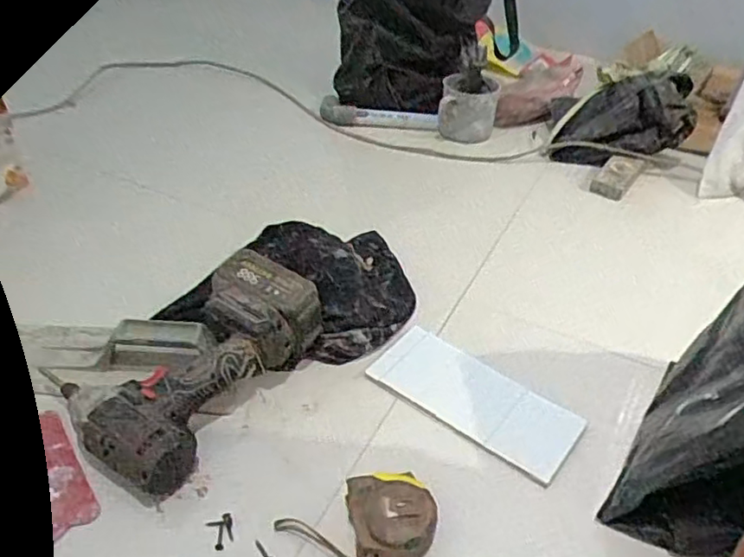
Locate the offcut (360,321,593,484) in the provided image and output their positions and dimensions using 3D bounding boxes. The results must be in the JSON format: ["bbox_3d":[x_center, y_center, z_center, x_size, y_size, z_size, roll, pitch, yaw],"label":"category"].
[{"bbox_3d":[0.107,0.123,0.654,0.209,0.008,0.095,29,48,24],"label":"offcut"}]

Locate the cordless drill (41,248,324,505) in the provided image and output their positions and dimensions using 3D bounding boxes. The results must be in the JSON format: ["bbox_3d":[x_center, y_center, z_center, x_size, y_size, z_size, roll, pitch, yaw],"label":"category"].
[{"bbox_3d":[-0.169,0.089,0.624,0.140,0.090,0.258,26,55,29],"label":"cordless drill"}]

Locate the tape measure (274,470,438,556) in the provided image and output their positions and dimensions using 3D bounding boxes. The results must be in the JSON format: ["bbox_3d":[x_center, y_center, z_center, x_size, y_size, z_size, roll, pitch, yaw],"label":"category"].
[{"bbox_3d":[-0.012,0.207,0.524,0.126,0.034,0.071,-6,38,-10],"label":"tape measure"}]

